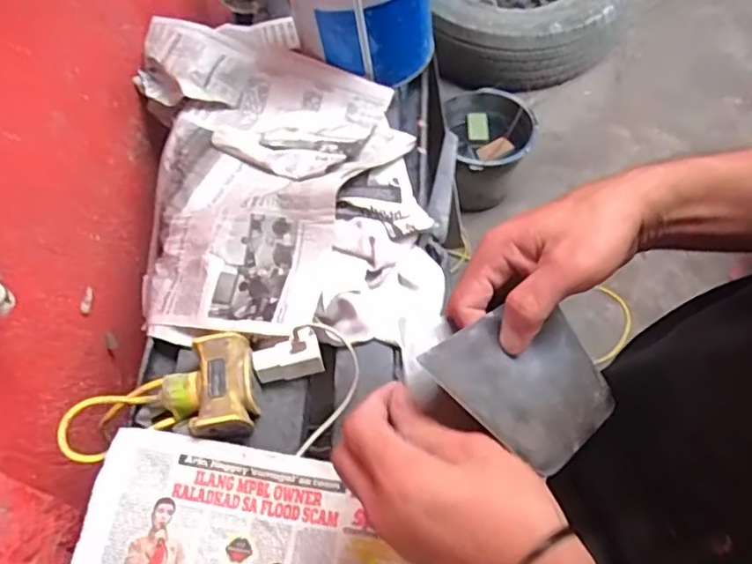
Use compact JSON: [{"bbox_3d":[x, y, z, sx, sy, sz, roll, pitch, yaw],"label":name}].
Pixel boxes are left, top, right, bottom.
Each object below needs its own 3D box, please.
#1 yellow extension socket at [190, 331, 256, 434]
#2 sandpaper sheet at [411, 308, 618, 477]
[{"bbox_3d":[-0.130,0.084,0.523,0.051,0.026,0.083,-5,58,1],"label":"yellow extension socket"},{"bbox_3d":[0.097,0.061,0.385,0.125,0.005,0.094,-23,71,-41],"label":"sandpaper sheet"}]

